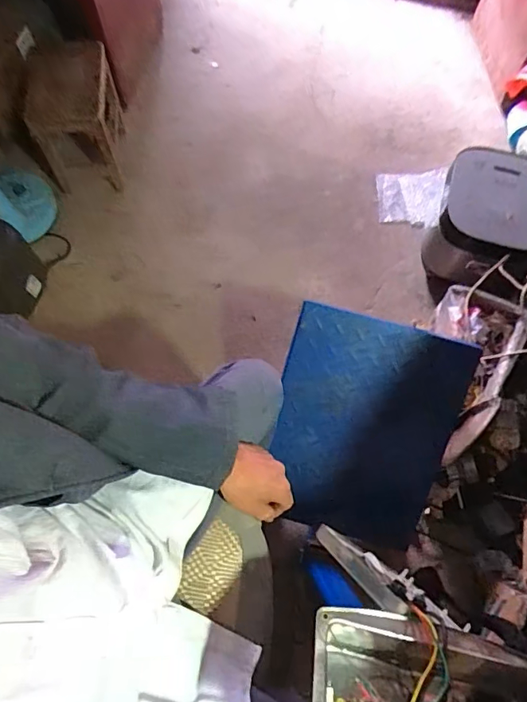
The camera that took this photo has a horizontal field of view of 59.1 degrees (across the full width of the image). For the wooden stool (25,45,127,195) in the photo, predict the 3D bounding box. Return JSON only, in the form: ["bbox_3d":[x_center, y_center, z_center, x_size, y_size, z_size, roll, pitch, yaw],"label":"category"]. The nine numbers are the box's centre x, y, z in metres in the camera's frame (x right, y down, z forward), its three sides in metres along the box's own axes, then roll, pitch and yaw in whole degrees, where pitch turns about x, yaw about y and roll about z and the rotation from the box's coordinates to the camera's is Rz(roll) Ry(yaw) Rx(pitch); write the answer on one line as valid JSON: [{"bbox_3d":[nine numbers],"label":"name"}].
[{"bbox_3d":[-0.472,-0.588,1.193,0.197,0.275,0.266,-6,68,-2],"label":"wooden stool"}]

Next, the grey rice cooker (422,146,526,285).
[{"bbox_3d":[0.571,-0.324,1.182,0.255,0.206,0.320,18,69,7],"label":"grey rice cooker"}]

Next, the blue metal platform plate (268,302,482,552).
[{"bbox_3d":[0.191,0.160,0.912,0.339,0.038,0.451,11,102,1],"label":"blue metal platform plate"}]

